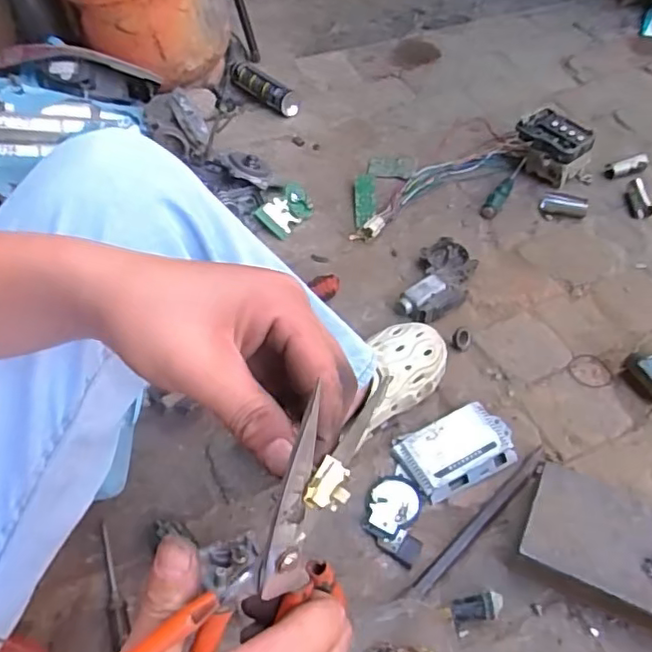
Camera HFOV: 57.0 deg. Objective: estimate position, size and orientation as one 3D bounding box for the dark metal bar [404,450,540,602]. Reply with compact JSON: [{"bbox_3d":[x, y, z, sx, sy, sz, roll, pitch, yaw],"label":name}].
[{"bbox_3d":[0.184,0.232,0.714,0.253,0.008,0.018,-38,57,-24],"label":"dark metal bar"}]

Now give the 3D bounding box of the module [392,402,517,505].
[{"bbox_3d":[0.170,0.158,0.767,0.143,0.022,0.091,-22,52,-13],"label":"module"}]

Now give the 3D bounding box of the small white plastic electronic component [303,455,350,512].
[{"bbox_3d":[0.002,0.063,0.235,0.015,0.008,0.020,25,57,23],"label":"small white plastic electronic component"}]

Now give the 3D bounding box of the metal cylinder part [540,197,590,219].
[{"bbox_3d":[0.400,-0.200,1.008,0.075,0.028,0.025,15,53,16],"label":"metal cylinder part"}]

